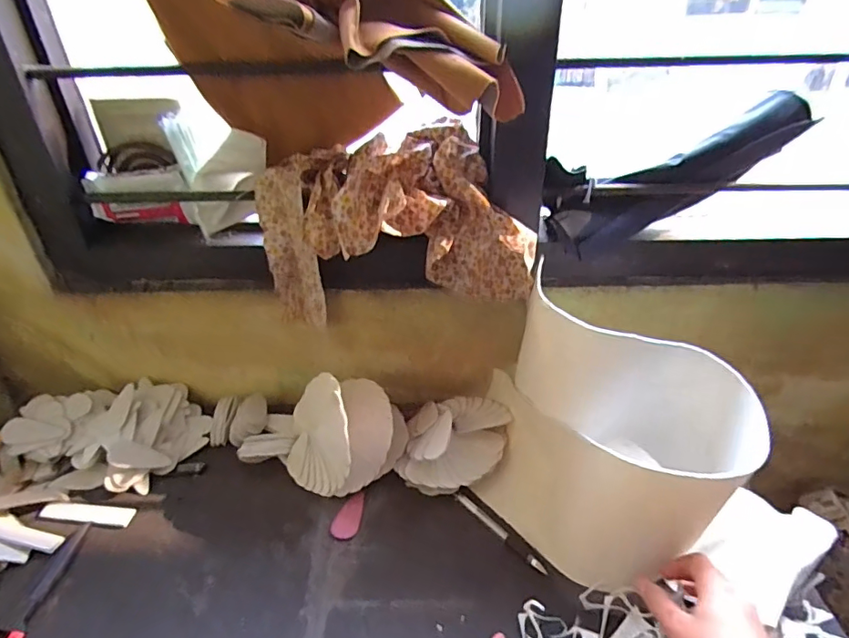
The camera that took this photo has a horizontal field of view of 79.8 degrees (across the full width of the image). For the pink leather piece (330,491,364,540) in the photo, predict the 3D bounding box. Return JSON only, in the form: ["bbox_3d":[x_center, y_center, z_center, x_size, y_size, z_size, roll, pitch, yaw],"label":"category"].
[{"bbox_3d":[-0.087,0.226,0.585,0.030,0.005,0.059,6,34,11],"label":"pink leather piece"}]

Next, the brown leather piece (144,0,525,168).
[{"bbox_3d":[-0.082,-0.277,0.523,0.362,0.176,0.108,3,33,7],"label":"brown leather piece"}]

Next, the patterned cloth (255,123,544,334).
[{"bbox_3d":[-0.032,-0.098,0.606,0.310,0.200,0.126,-8,34,-11],"label":"patterned cloth"}]

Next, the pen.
[{"bbox_3d":[0.082,0.234,0.561,0.013,0.007,0.128,-25,40,-32],"label":"pen"}]

